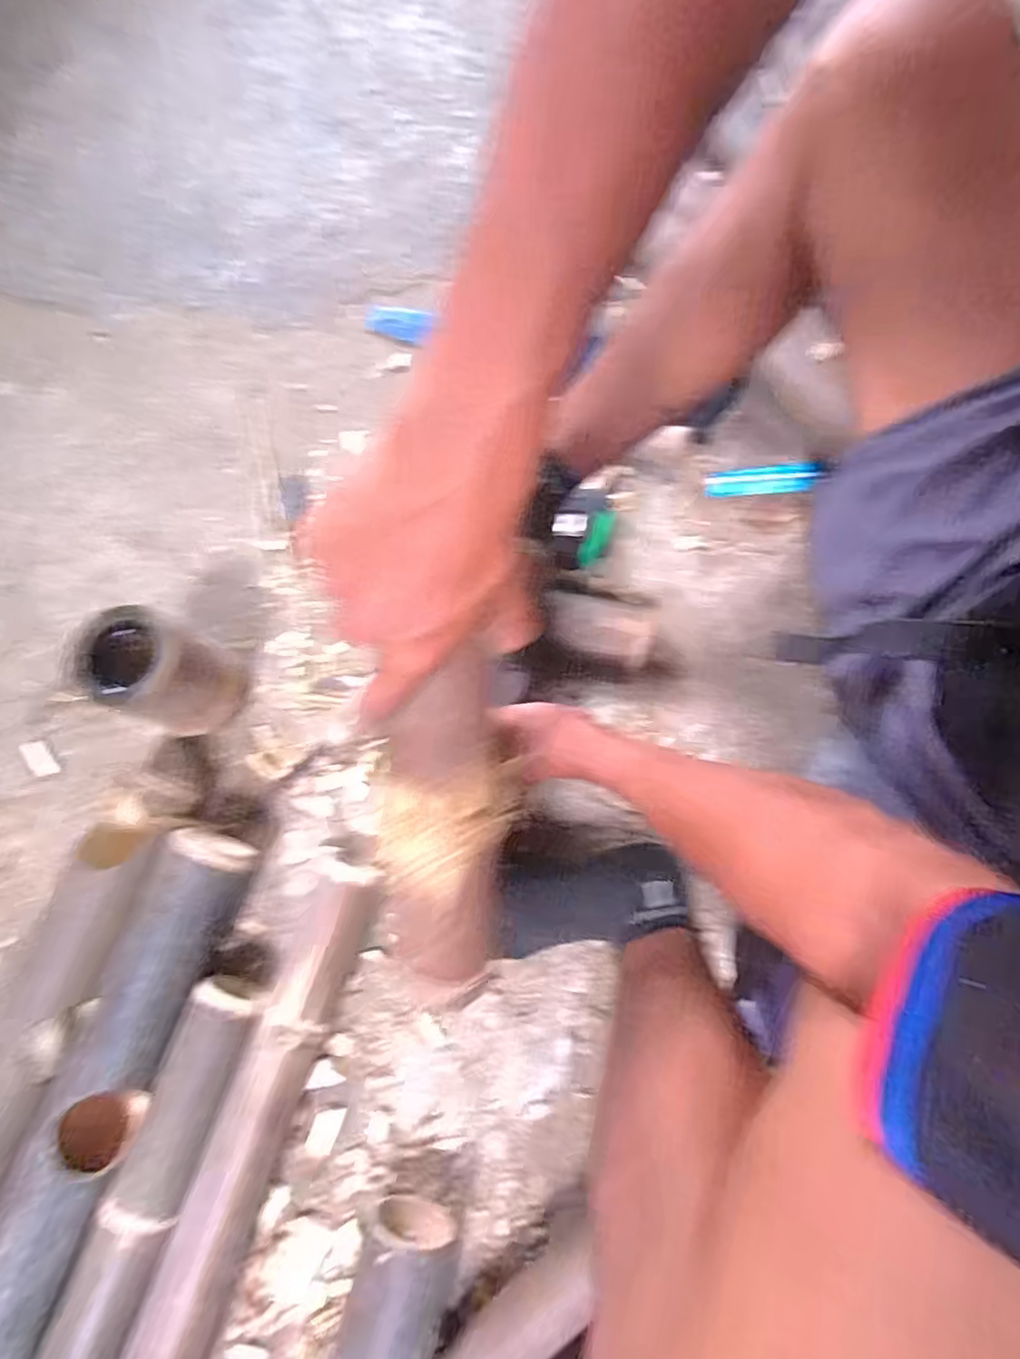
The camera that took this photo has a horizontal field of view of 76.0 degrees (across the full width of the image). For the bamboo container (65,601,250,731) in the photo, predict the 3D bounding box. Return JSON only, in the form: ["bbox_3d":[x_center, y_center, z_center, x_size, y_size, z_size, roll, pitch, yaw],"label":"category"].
[{"bbox_3d":[-0.331,-0.005,0.642,0.103,0.143,0.095,-1,75,4],"label":"bamboo container"}]

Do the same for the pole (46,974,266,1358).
[{"bbox_3d":[-0.337,0.546,0.520,0.065,0.062,0.581,16,77,8],"label":"pole"}]

